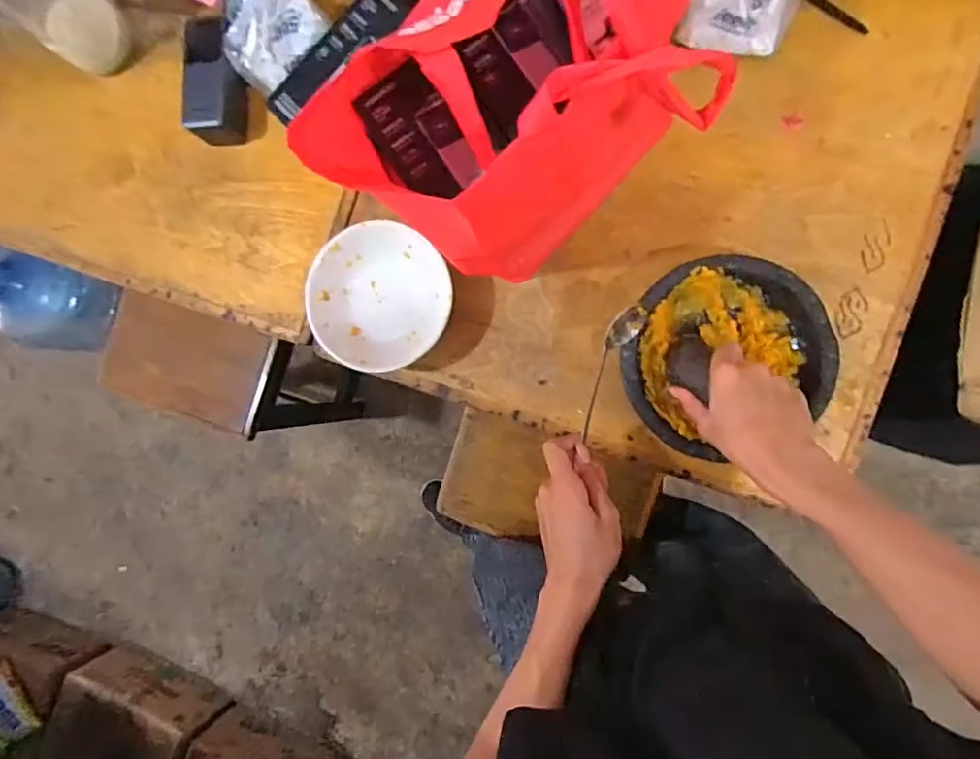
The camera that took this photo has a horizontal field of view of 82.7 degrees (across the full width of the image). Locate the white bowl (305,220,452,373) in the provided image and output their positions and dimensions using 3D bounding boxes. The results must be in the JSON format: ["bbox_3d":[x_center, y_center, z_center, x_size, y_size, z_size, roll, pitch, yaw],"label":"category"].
[{"bbox_3d":[-0.116,-0.090,0.606,0.147,0.047,0.155,0,88,9],"label":"white bowl"}]

